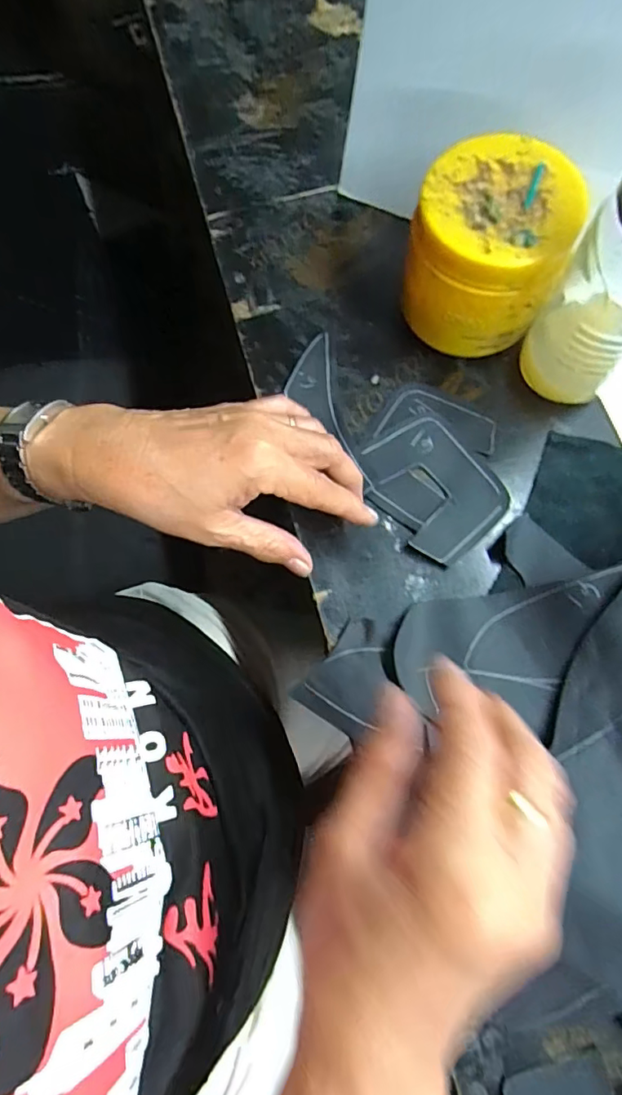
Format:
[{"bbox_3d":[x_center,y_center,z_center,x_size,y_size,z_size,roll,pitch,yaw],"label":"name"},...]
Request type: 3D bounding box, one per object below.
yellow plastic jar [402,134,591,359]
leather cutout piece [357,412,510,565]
[{"bbox_3d":[0.107,-0.179,0.324,0.088,0.095,0.083,15,77,6],"label":"yellow plastic jar"},{"bbox_3d":[0.080,-0.042,0.337,0.073,0.005,0.092,-38,79,-10],"label":"leather cutout piece"}]

